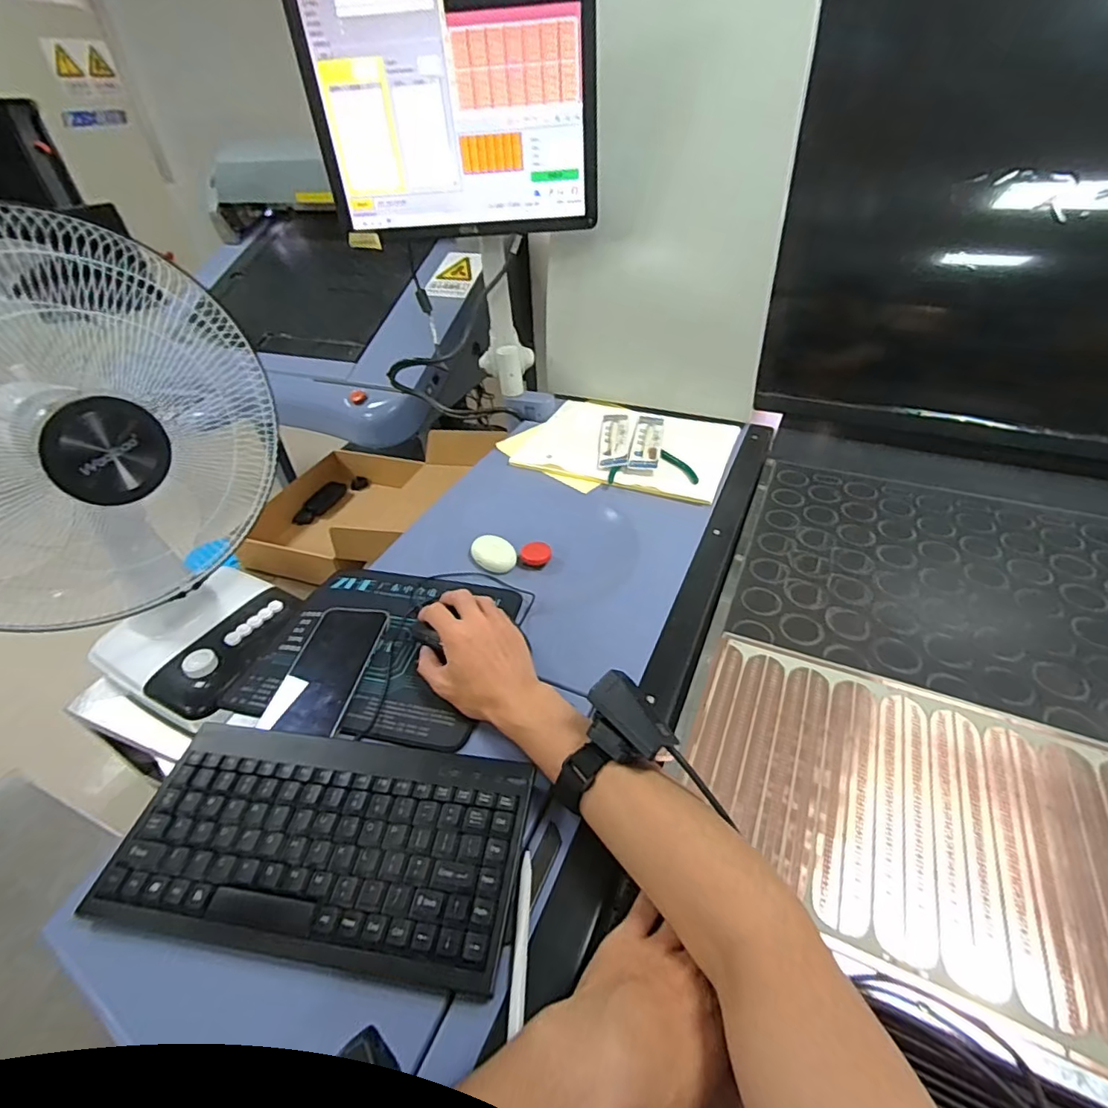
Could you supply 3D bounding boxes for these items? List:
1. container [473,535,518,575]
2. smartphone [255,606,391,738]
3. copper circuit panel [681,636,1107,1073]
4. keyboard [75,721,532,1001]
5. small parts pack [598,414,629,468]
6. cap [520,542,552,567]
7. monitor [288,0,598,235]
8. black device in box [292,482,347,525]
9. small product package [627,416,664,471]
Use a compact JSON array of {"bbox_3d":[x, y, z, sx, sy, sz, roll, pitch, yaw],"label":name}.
[{"bbox_3d":[-0.077,0.000,0.697,0.049,0.015,0.063,-32,48,-30],"label":"container"},{"bbox_3d":[-0.221,0.110,0.532,0.077,0.013,0.146,4,40,7],"label":"smartphone"},{"bbox_3d":[0.347,0.211,0.390,0.481,0.008,0.243,16,43,21],"label":"copper circuit panel"},{"bbox_3d":[-0.169,0.212,0.398,0.286,0.028,0.142,4,40,7],"label":"keyboard"},{"bbox_3d":[0.097,-0.186,0.858,0.043,0.014,0.174,3,40,6],"label":"small parts pack"},{"bbox_3d":[-0.023,0.000,0.697,0.038,0.010,0.038,-1,40,1],"label":"cap"},{"bbox_3d":[-0.132,-0.604,0.714,0.374,0.292,0.052,1,40,3],"label":"monitor"},{"bbox_3d":[-0.551,-0.121,1.278,0.043,0.032,0.153,12,42,16],"label":"black device in box"},{"bbox_3d":[0.147,-0.180,0.847,0.044,0.017,0.174,7,41,11],"label":"small product package"}]

